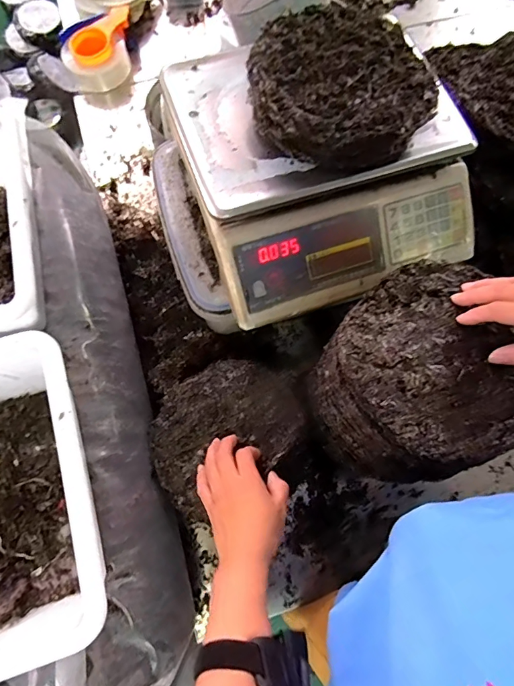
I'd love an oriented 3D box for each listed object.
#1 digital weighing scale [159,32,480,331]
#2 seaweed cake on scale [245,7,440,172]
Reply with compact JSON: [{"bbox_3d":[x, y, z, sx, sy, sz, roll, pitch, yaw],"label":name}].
[{"bbox_3d":[0.085,-0.221,0.534,0.336,0.102,0.311,-18,73,-8],"label":"digital weighing scale"},{"bbox_3d":[0.092,-0.285,0.468,0.189,0.045,0.193,7,72,0],"label":"seaweed cake on scale"}]

